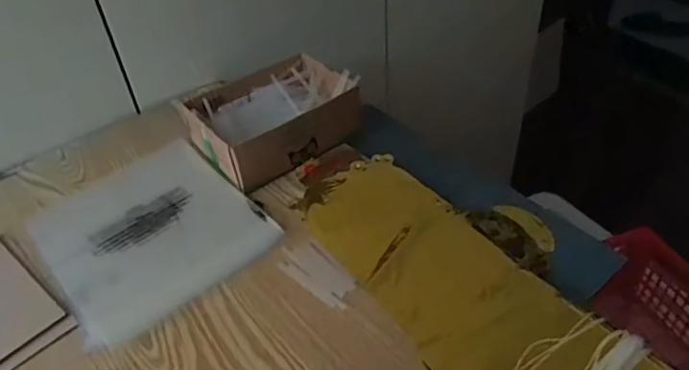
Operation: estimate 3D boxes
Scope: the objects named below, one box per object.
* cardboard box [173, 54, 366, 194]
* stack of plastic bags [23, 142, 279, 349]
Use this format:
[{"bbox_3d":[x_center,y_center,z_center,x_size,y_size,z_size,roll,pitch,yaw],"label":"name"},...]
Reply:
[{"bbox_3d":[-0.090,-0.085,0.698,0.189,0.055,0.148,-30,48,-25],"label":"cardboard box"},{"bbox_3d":[-0.215,0.046,0.629,0.208,0.009,0.232,-30,48,-25],"label":"stack of plastic bags"}]

